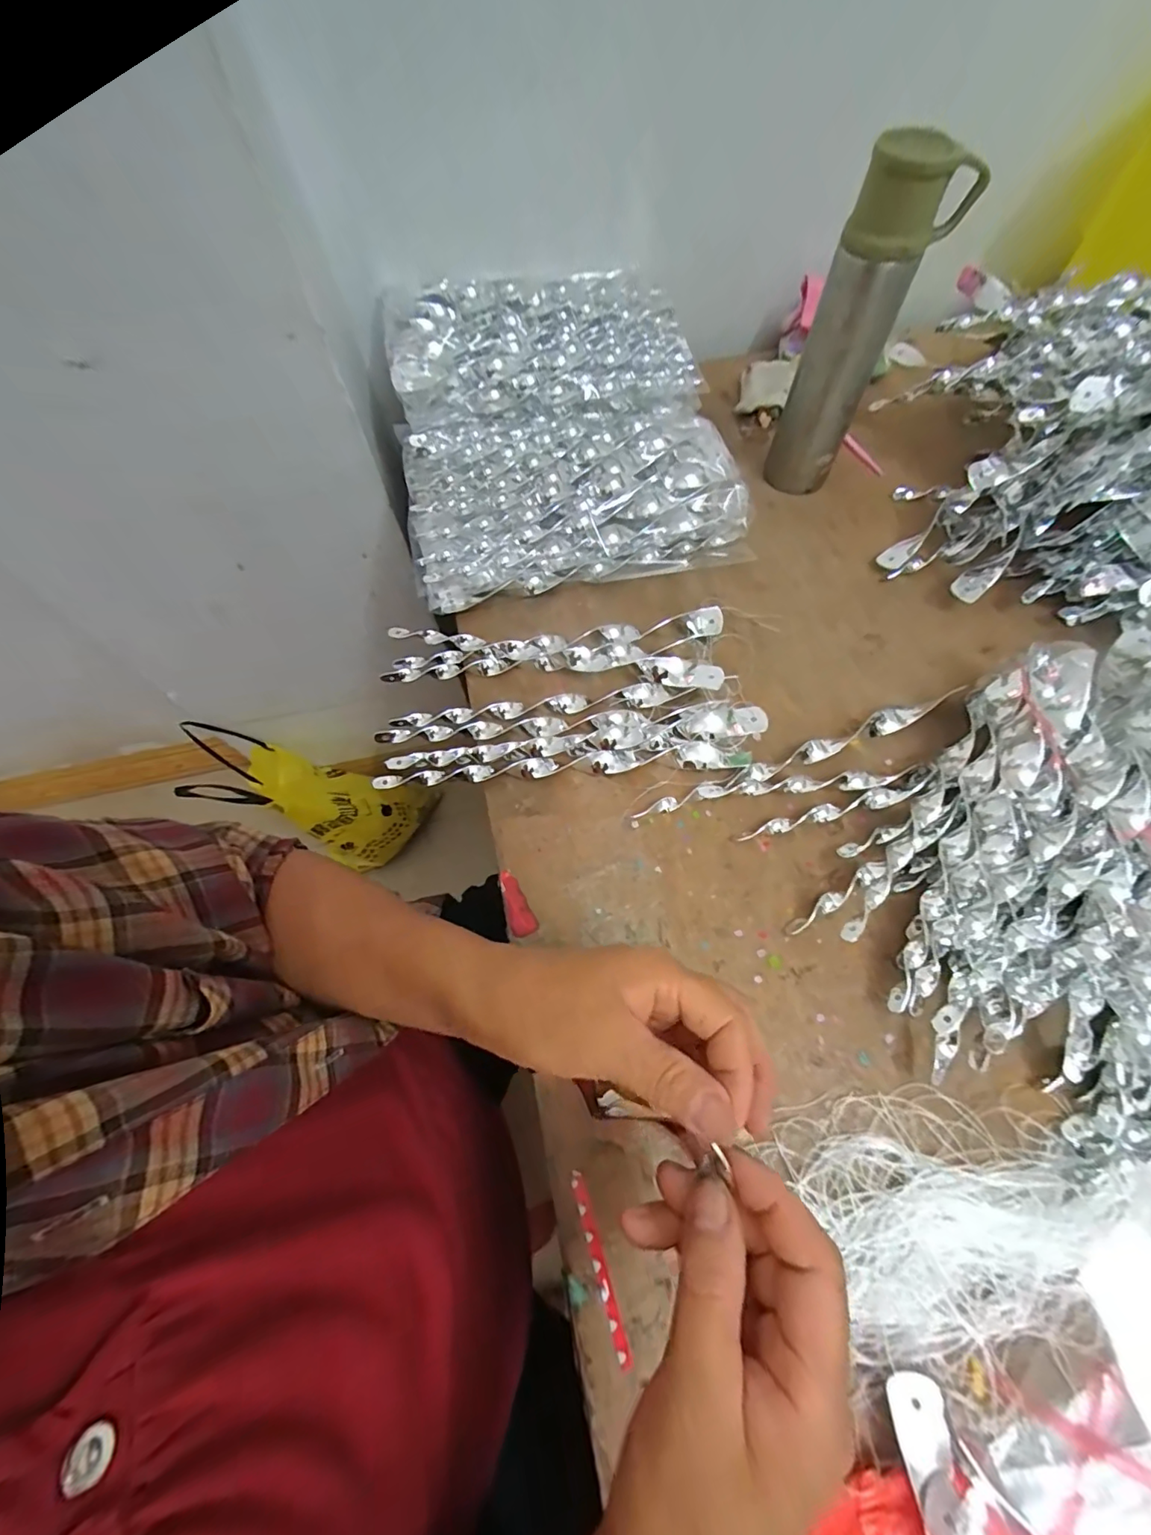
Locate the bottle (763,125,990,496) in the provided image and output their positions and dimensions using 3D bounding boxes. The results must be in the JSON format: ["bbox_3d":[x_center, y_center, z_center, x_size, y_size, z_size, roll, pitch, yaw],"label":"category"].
[{"bbox_3d":[0.249,-0.379,0.471,0.071,0.239,0.064,31,67,15],"label":"bottle"}]

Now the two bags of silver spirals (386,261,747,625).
[{"bbox_3d":[-0.019,-0.344,0.520,0.310,0.105,0.343,-12,64,-6],"label":"two bags of silver spirals"}]

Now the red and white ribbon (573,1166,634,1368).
[{"bbox_3d":[0.014,0.273,0.287,0.008,0.004,0.085,-16,64,-8],"label":"red and white ribbon"}]

